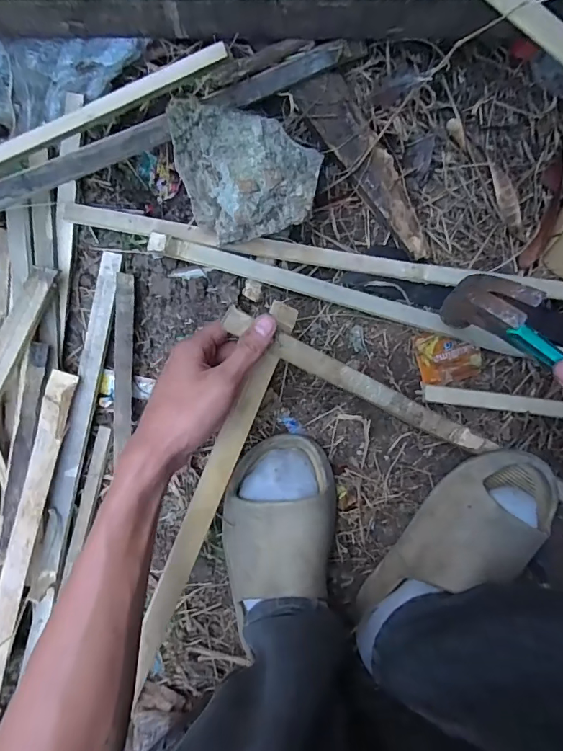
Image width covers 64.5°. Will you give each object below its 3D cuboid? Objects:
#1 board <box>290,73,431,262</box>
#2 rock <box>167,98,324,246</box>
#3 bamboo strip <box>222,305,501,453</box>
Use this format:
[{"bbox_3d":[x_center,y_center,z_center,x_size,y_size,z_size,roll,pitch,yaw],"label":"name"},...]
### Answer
[{"bbox_3d":[0.083,-0.187,0.403,0.042,0.008,0.180,-40,106,0],"label":"board"},{"bbox_3d":[-0.033,-0.155,0.365,0.119,0.068,0.087,12,98,-5],"label":"rock"},{"bbox_3d":[0.080,0.014,0.387,0.283,0.011,0.018,26,94,-17],"label":"bamboo strip"}]

